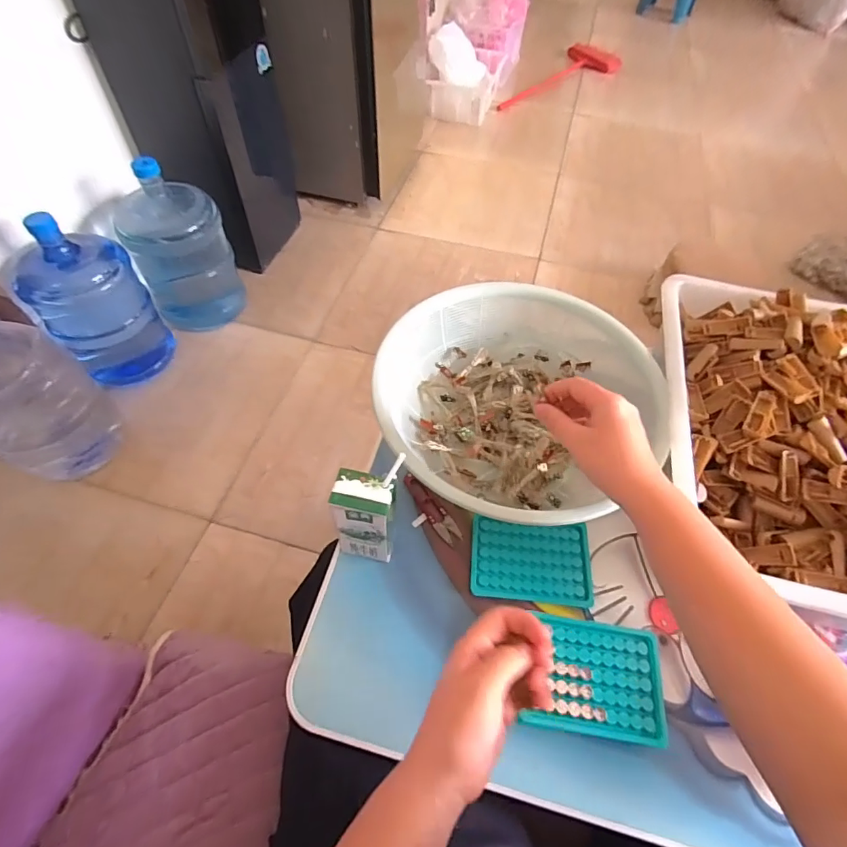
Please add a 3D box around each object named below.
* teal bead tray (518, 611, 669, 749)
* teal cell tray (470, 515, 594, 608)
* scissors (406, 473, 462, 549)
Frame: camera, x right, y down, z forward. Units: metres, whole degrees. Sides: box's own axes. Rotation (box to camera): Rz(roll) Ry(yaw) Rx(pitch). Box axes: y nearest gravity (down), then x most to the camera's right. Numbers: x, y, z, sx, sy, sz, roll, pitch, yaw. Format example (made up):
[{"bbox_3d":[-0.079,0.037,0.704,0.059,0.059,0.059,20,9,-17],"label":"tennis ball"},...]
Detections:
[{"bbox_3d":[0.161,0.237,0.444,0.124,0.009,0.096,8,56,2],"label":"teal bead tray"},{"bbox_3d":[0.119,0.151,0.525,0.130,0.009,0.087,6,56,0],"label":"teal cell tray"},{"bbox_3d":[0.009,0.100,0.559,0.023,0.004,0.100,-30,63,-21],"label":"scissors"}]

